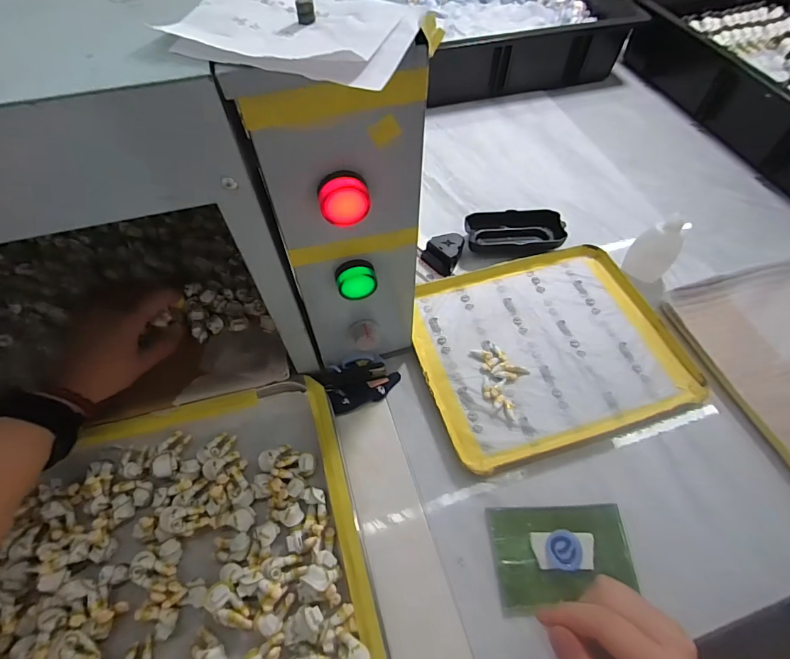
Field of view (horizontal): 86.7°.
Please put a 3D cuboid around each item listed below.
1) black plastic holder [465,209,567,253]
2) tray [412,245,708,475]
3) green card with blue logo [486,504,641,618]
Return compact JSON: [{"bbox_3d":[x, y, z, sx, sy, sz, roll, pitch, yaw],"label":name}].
[{"bbox_3d":[0.140,-0.117,0.494,0.111,0.028,0.052,2,58,3],"label":"black plastic holder"},{"bbox_3d":[0.147,0.014,0.421,0.245,0.016,0.203,-15,59,-8],"label":"tray"},{"bbox_3d":[0.127,0.170,0.317,0.103,0.009,0.069,-2,57,-3],"label":"green card with blue logo"}]

